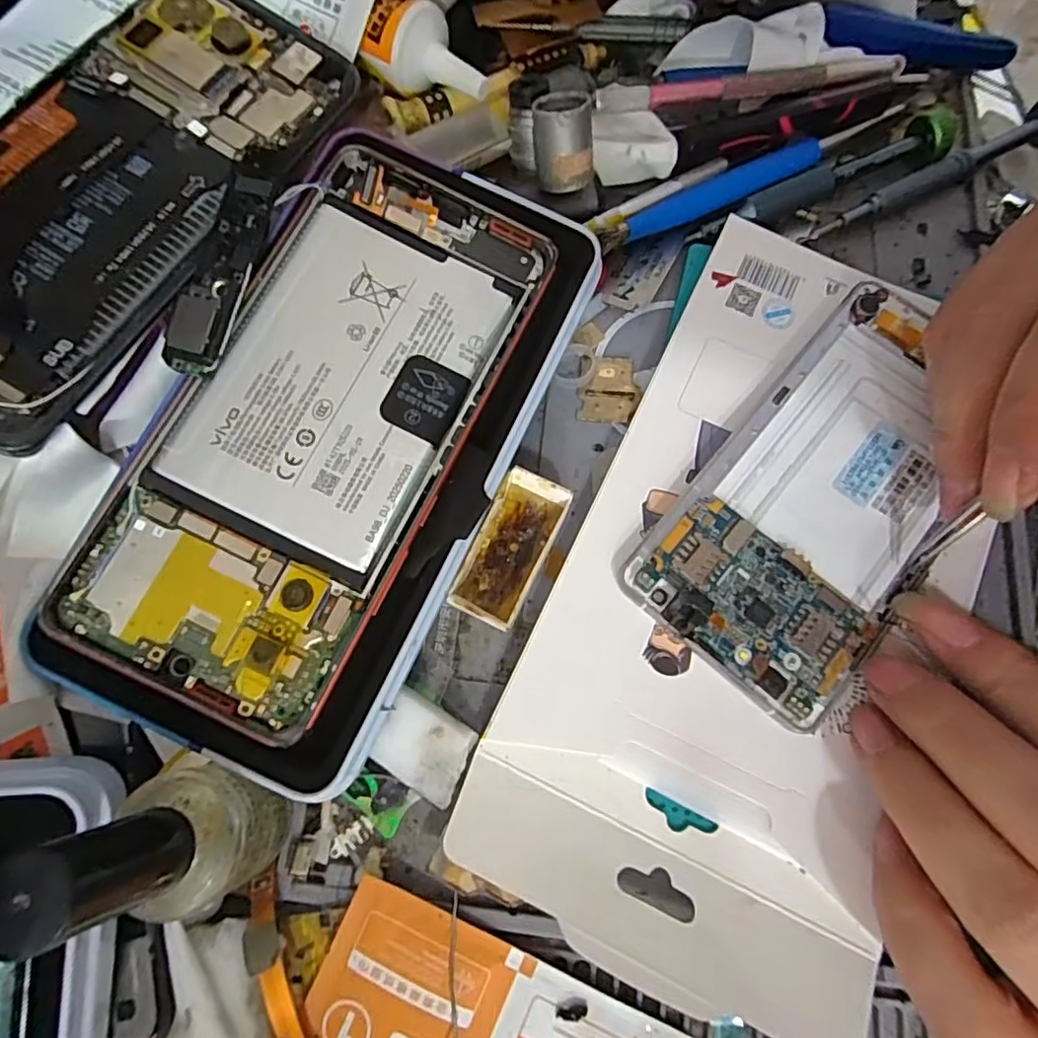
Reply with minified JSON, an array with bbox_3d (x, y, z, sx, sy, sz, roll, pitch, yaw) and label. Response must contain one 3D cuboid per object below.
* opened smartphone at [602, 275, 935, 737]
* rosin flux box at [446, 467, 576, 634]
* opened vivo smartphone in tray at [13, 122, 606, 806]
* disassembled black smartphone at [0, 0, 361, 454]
[{"bbox_3d":[0.099,-0.011,0.185,0.071,0.008,0.140,41,79,10],"label":"opened smartphone"},{"bbox_3d":[-0.003,0.010,0.184,0.022,0.019,0.047,25,76,7],"label":"rosin flux box"},{"bbox_3d":[-0.049,-0.026,0.165,0.091,0.012,0.181,26,79,-4],"label":"opened vivo smartphone in tray"},{"bbox_3d":[-0.127,-0.104,0.172,0.091,0.010,0.162,30,77,8],"label":"disassembled black smartphone"}]

